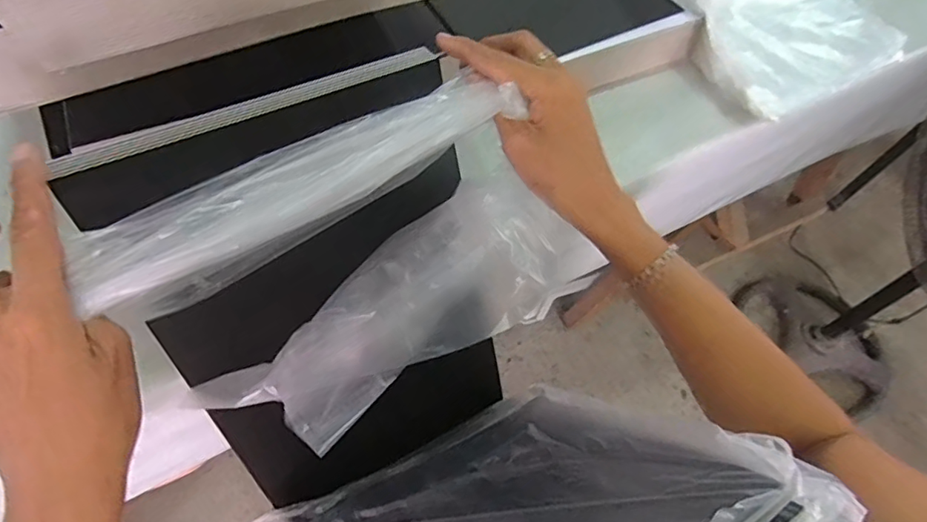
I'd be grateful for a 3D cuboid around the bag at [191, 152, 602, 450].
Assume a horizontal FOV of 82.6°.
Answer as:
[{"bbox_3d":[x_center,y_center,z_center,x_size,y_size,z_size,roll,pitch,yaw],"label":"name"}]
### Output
[{"bbox_3d":[-0.048,0.040,0.373,0.278,0.042,0.107,-33,87,5],"label":"bag"}]

